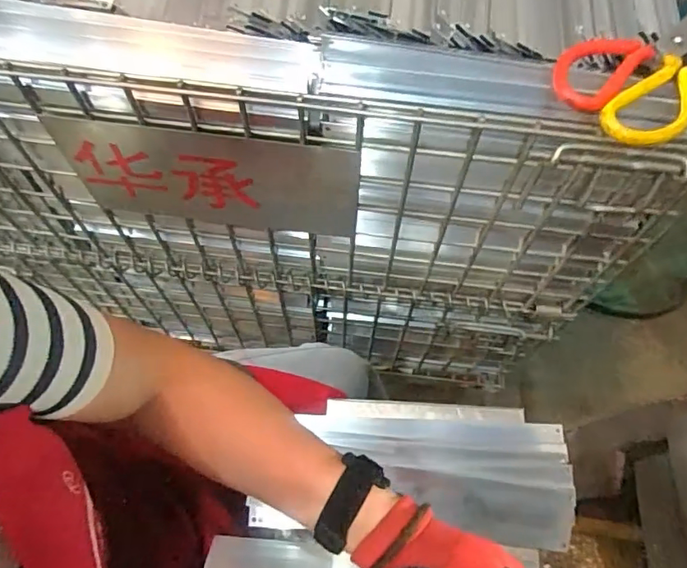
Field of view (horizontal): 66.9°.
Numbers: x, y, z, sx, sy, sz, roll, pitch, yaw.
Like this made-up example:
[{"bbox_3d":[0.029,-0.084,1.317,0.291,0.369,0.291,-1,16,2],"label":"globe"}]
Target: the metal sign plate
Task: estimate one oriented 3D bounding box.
[{"bbox_3d":[-0.137,-0.103,0.555,0.301,0.166,0.009,6,63,3],"label":"metal sign plate"}]

